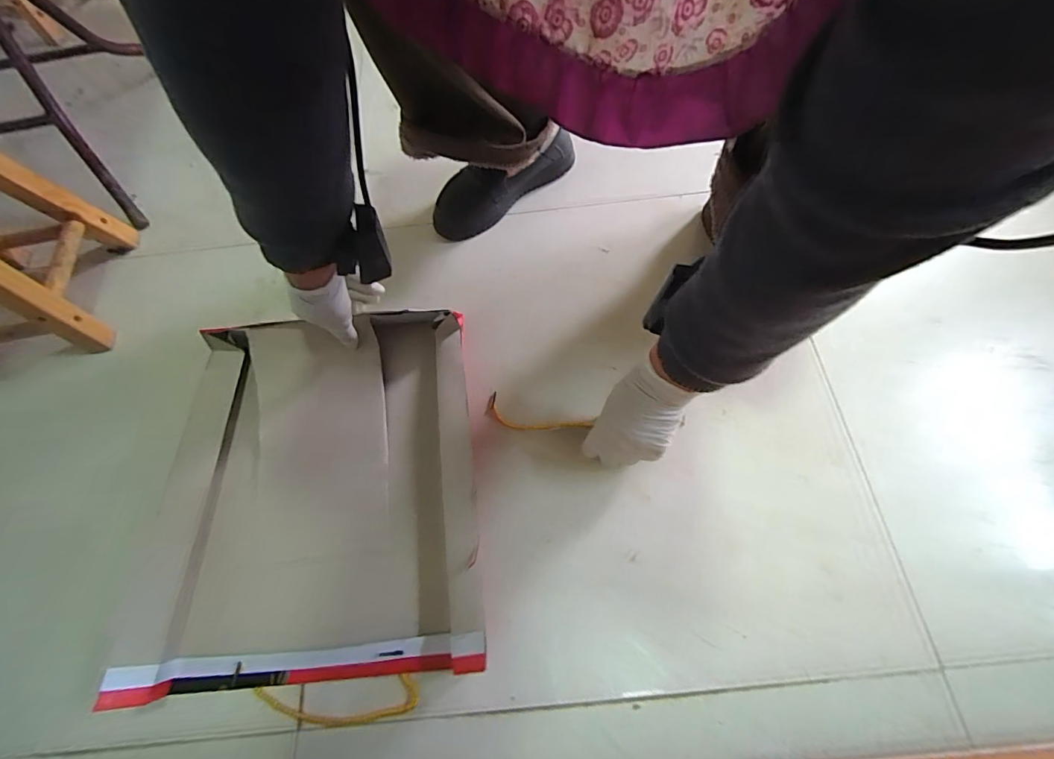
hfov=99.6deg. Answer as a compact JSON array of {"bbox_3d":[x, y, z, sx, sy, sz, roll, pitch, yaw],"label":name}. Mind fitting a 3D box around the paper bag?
[{"bbox_3d":[-0.223,0.110,0.482,0.322,0.056,0.382,-8,66,-1],"label":"paper bag"}]

